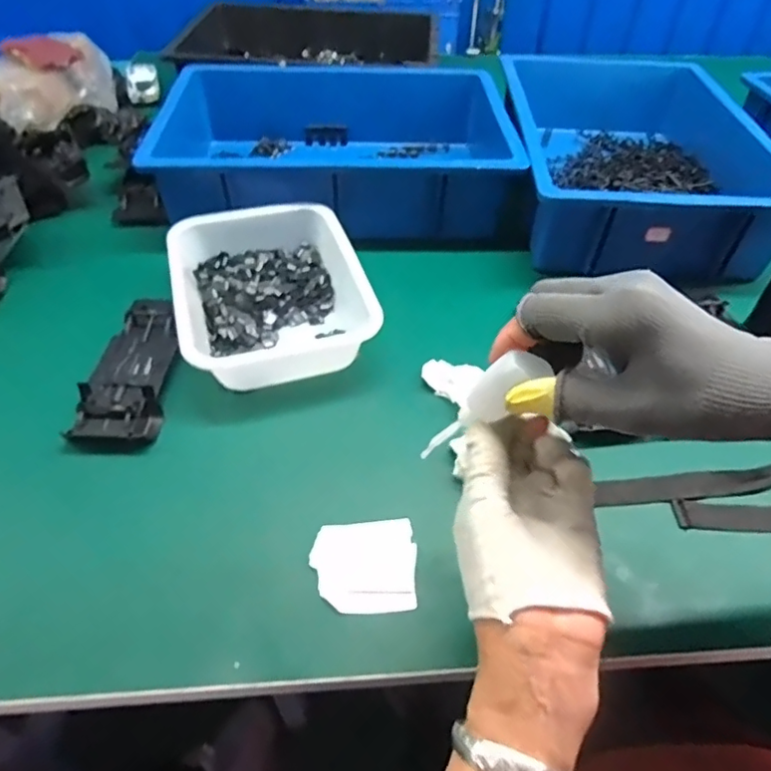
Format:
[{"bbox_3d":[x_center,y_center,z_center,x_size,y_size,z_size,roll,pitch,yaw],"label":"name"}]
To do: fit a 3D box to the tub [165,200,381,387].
[{"bbox_3d":[-0.124,-0.101,0.609,0.185,0.065,0.239,-12,48,-14],"label":"tub"}]

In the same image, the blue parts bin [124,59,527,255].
[{"bbox_3d":[-0.058,-0.317,0.776,0.447,0.111,0.315,-1,46,-4],"label":"blue parts bin"}]

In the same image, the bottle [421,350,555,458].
[{"bbox_3d":[0.057,0.017,0.354,0.030,0.102,0.018,24,44,-18],"label":"bottle"}]

